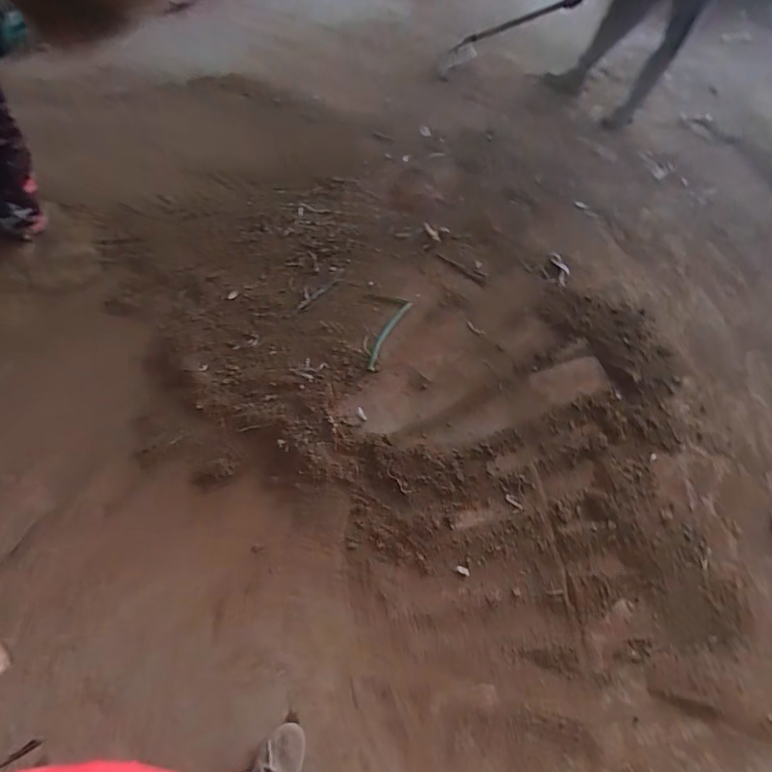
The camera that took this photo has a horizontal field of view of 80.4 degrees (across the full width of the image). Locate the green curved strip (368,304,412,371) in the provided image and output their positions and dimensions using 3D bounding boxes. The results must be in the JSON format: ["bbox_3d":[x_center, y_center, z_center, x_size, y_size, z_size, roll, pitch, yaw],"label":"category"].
[{"bbox_3d":[0.006,-0.182,1.599,0.042,0.023,0.325,23,59,10],"label":"green curved strip"}]

